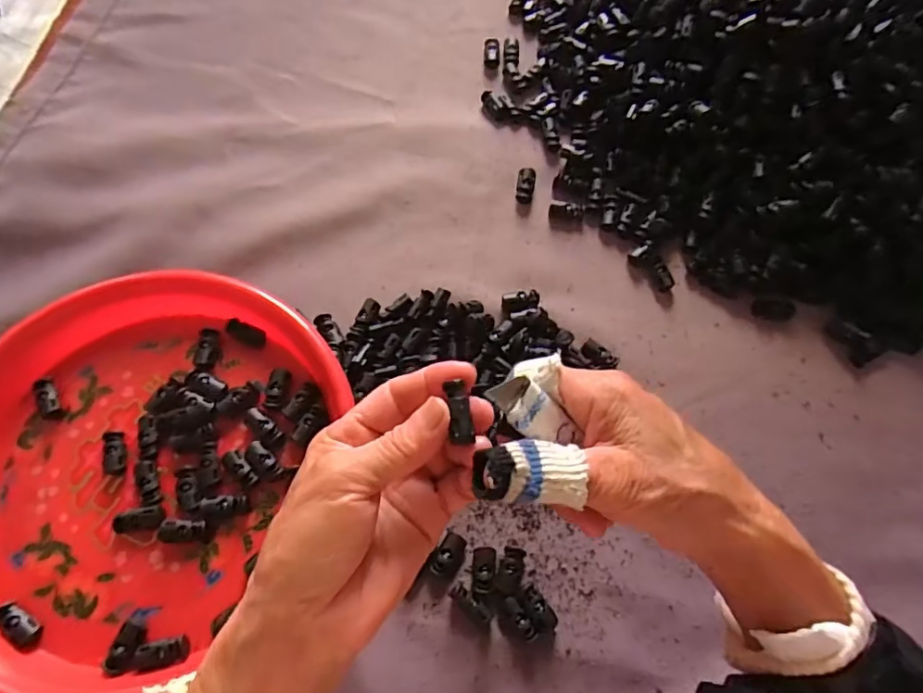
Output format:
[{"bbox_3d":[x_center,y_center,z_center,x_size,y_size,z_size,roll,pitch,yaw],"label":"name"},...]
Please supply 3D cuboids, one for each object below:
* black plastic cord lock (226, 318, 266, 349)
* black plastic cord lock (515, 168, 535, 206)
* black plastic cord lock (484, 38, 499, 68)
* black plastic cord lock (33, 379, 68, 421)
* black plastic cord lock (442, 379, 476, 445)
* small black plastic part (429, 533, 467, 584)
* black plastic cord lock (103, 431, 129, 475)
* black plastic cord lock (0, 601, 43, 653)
[{"bbox_3d":[-0.151,-0.009,0.382,0.028,0.010,0.014,25,70,8],"label":"black plastic cord lock"},{"bbox_3d":[0.051,-0.129,0.435,0.014,0.006,0.032,8,82,1],"label":"black plastic cord lock"},{"bbox_3d":[0.027,-0.264,0.489,0.014,0.008,0.033,2,69,-1],"label":"black plastic cord lock"},{"bbox_3d":[-0.271,0.035,0.356,0.013,0.009,0.029,-27,72,-11],"label":"black plastic cord lock"},{"bbox_3d":[0.000,0.027,0.227,0.009,0.008,0.024,-8,64,-5],"label":"black plastic cord lock"},{"bbox_3d":[-0.008,0.131,0.335,0.014,0.008,0.029,29,71,9],"label":"small black plastic part"},{"bbox_3d":[-0.221,0.068,0.348,0.015,0.008,0.028,-8,70,-5],"label":"black plastic cord lock"},{"bbox_3d":[-0.255,0.160,0.314,0.031,0.008,0.015,45,74,-1],"label":"black plastic cord lock"}]

